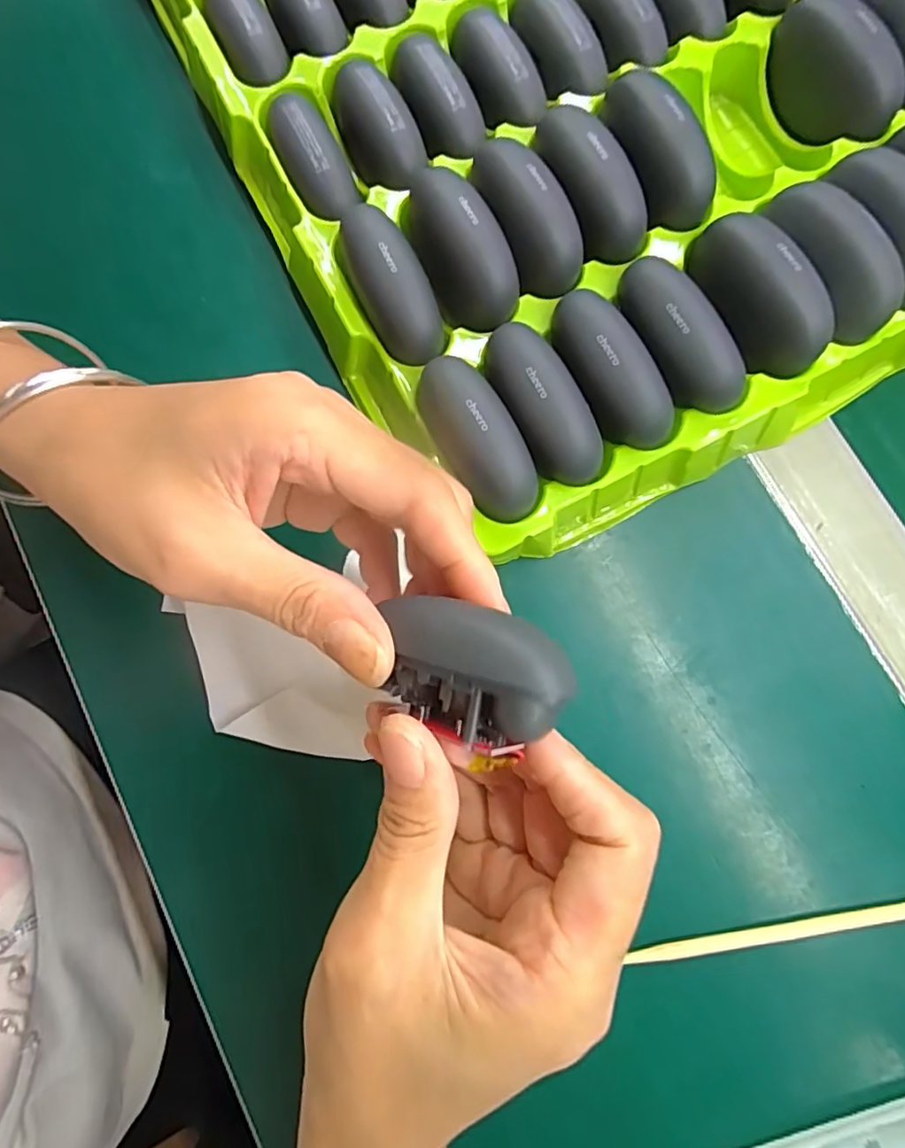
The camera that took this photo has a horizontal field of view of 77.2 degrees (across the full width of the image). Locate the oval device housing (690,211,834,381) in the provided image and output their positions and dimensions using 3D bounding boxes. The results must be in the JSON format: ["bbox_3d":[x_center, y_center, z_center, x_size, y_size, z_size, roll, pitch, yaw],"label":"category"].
[{"bbox_3d":[0.120,-0.110,0.218,0.027,0.023,0.065,-26,81,-3],"label":"oval device housing"}]

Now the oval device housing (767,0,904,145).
[{"bbox_3d":[0.163,-0.213,0.243,0.020,0.039,0.062,-32,88,-34],"label":"oval device housing"}]

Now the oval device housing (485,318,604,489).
[{"bbox_3d":[0.033,-0.063,0.212,0.023,0.024,0.064,-30,93,-5],"label":"oval device housing"}]

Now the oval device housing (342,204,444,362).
[{"bbox_3d":[-0.025,-0.116,0.223,0.023,0.019,0.067,-28,81,-3],"label":"oval device housing"}]

